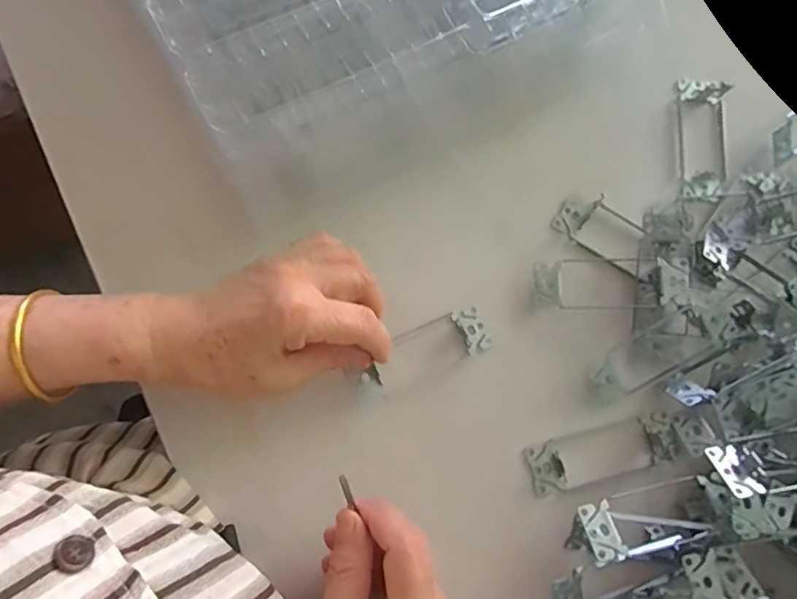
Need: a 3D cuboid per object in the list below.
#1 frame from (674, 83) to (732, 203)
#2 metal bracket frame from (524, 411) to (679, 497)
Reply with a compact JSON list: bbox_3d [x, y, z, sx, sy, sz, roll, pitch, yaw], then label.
[{"bbox_3d":[0.242,-0.127,0.428,0.041,0.015,0.101,7,78,0],"label":"frame"},{"bbox_3d":[0.143,0.106,0.373,0.106,0.017,0.036,-15,79,-5],"label":"metal bracket frame"}]

